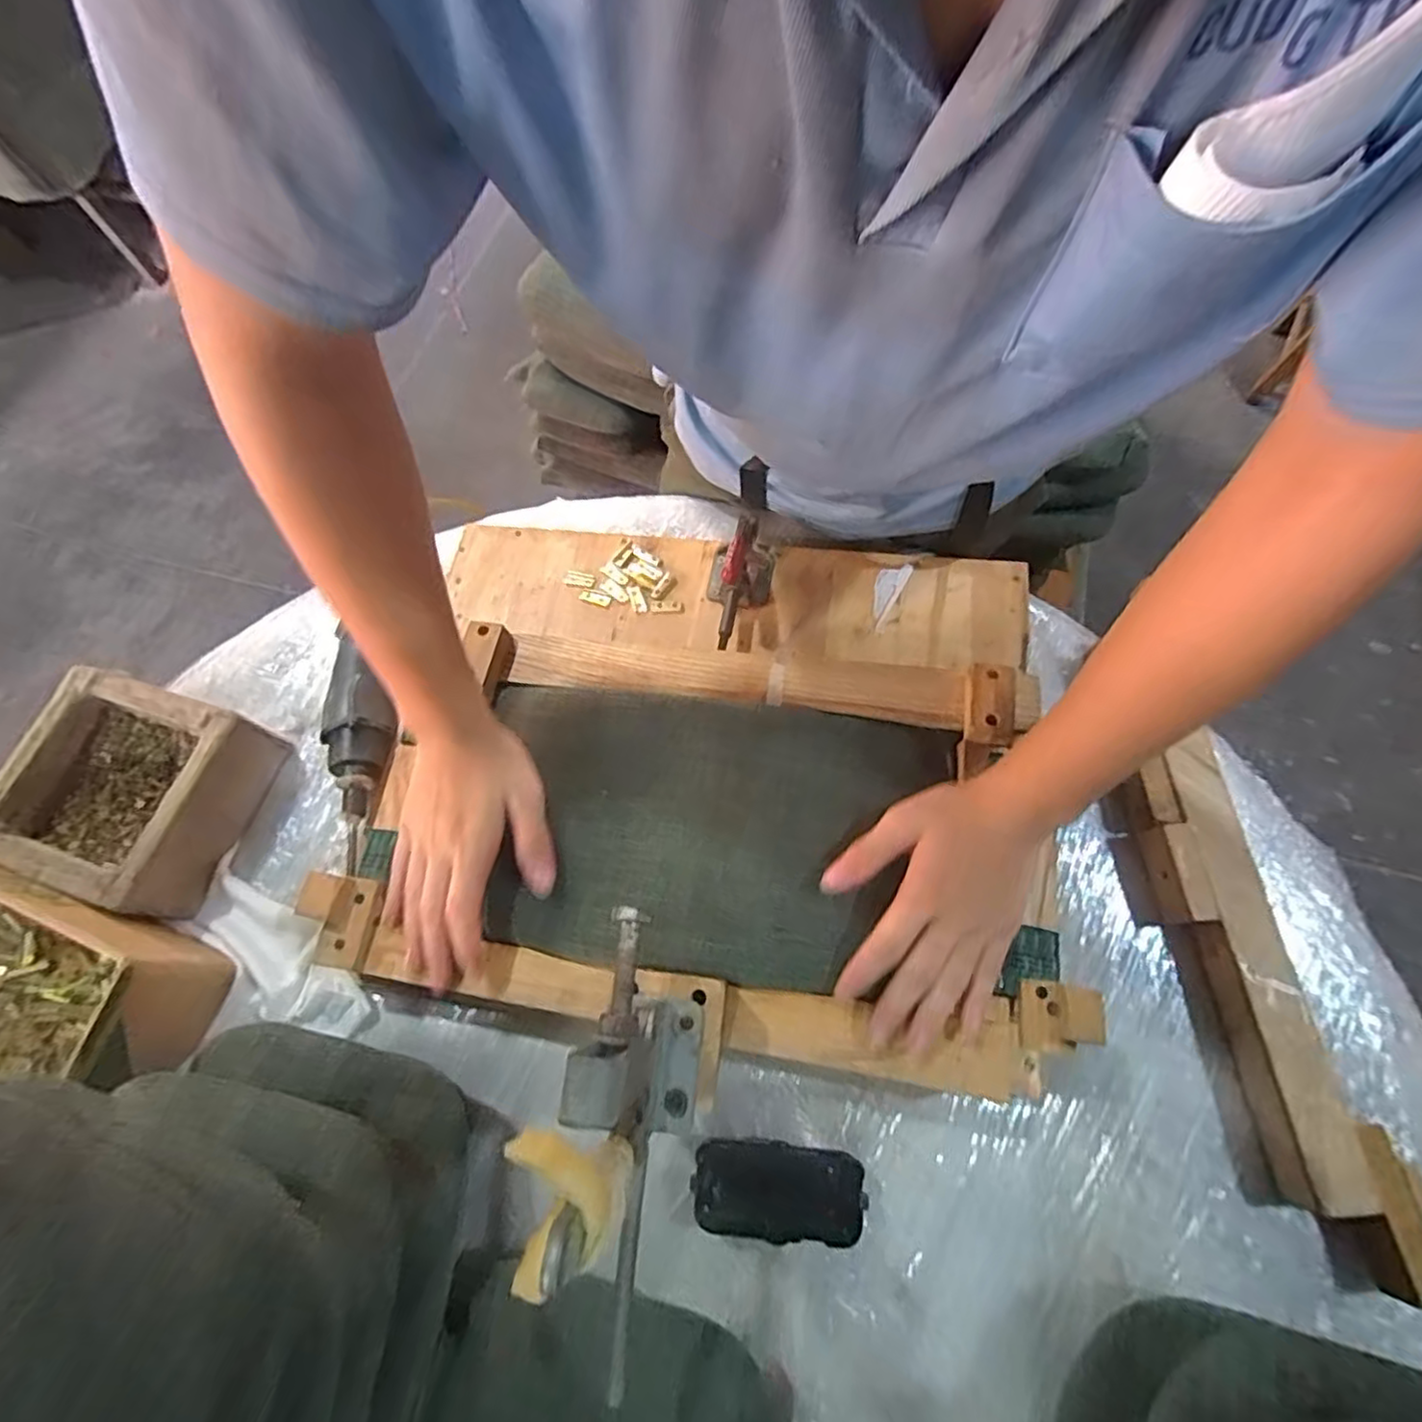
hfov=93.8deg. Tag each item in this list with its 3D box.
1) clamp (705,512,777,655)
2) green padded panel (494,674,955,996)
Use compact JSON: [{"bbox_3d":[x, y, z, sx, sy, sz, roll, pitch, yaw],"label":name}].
[{"bbox_3d":[0.022,-0.111,0.595,0.057,0.038,0.132,12,70,9],"label":"clamp"},{"bbox_3d":[-0.007,0.083,0.480,0.323,0.022,0.195,7,68,6],"label":"green padded panel"}]

